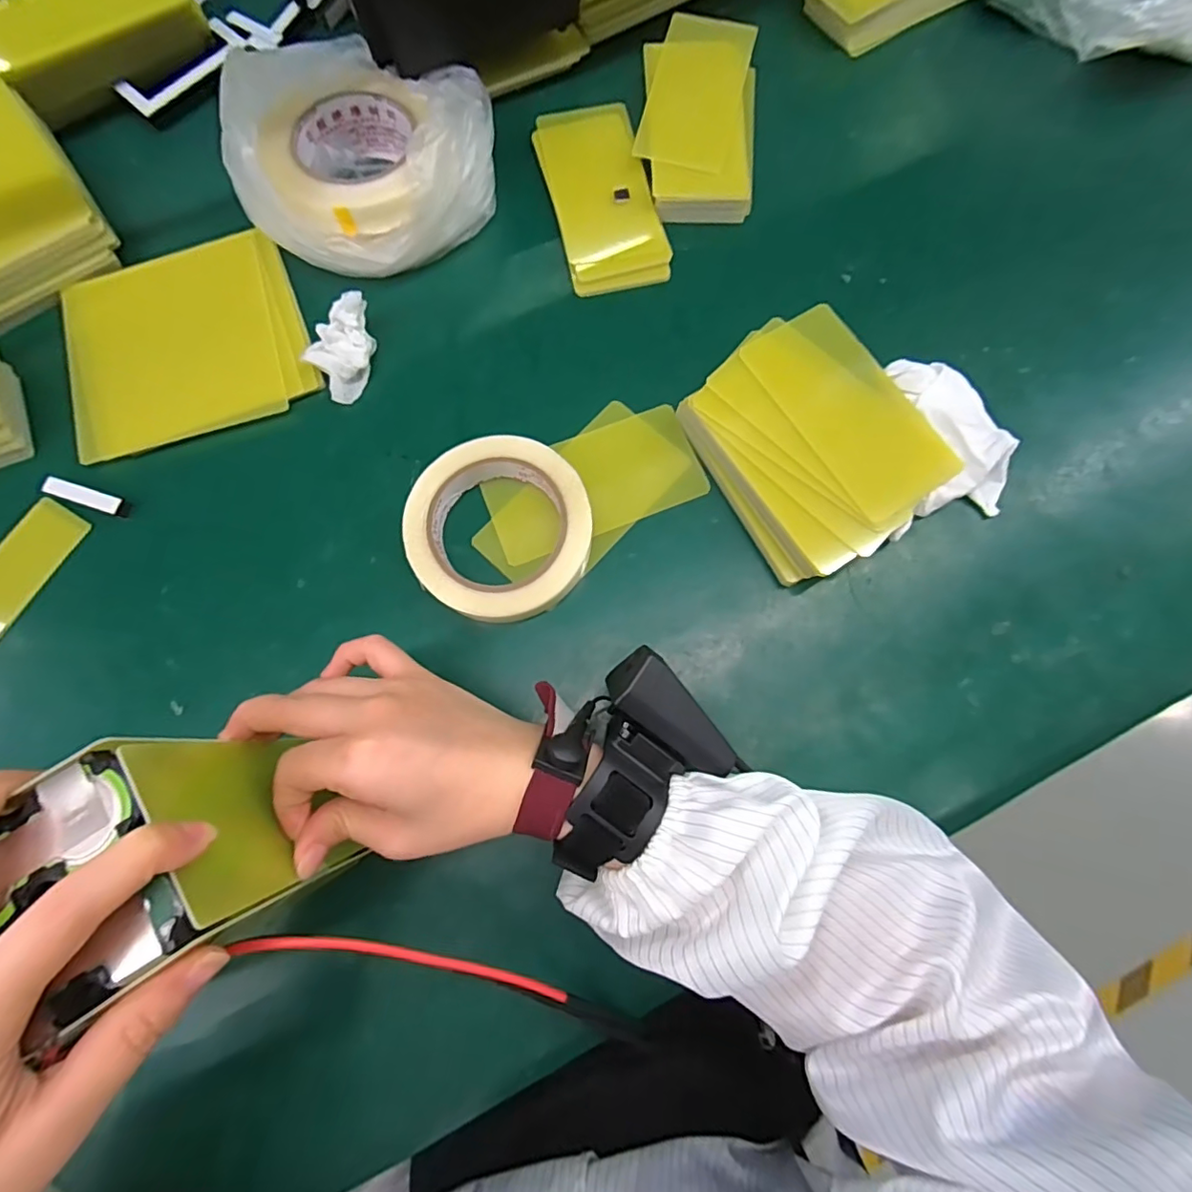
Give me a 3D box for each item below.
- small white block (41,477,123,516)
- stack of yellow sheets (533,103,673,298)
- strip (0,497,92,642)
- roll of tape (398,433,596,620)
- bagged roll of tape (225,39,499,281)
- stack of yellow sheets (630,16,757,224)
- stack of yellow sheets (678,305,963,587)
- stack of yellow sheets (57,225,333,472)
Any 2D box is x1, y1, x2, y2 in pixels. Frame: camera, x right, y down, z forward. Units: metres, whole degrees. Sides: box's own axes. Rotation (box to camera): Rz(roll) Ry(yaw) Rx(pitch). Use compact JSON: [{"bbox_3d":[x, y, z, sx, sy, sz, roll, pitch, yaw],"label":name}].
[{"bbox_3d":[-0.327,-0.064,0.352,0.053,0.009,0.012,17,78,5],"label":"small white block"},{"bbox_3d":[0.003,-0.293,0.405,0.070,0.012,0.152,-14,77,-2],"label":"stack of yellow sheets"},{"bbox_3d":[-0.368,-0.011,0.347,0.041,0.004,0.104,29,79,7],"label":"strip"},{"bbox_3d":[-0.059,-0.042,0.339,0.111,0.026,0.109,0,77,1],"label":"roll of tape"},{"bbox_3d":[-0.153,-0.299,0.378,0.148,0.070,0.149,0,77,1],"label":"bagged roll of tape"},{"bbox_3d":[0.076,-0.355,0.412,0.083,0.026,0.175,6,77,2],"label":"stack of yellow sheets"},{"bbox_3d":[0.135,-0.095,0.347,0.120,0.029,0.145,-30,79,-6],"label":"stack of yellow sheets"},{"bbox_3d":[-0.280,-0.177,0.380,0.154,0.008,0.147,-19,78,-3],"label":"stack of yellow sheets"}]

